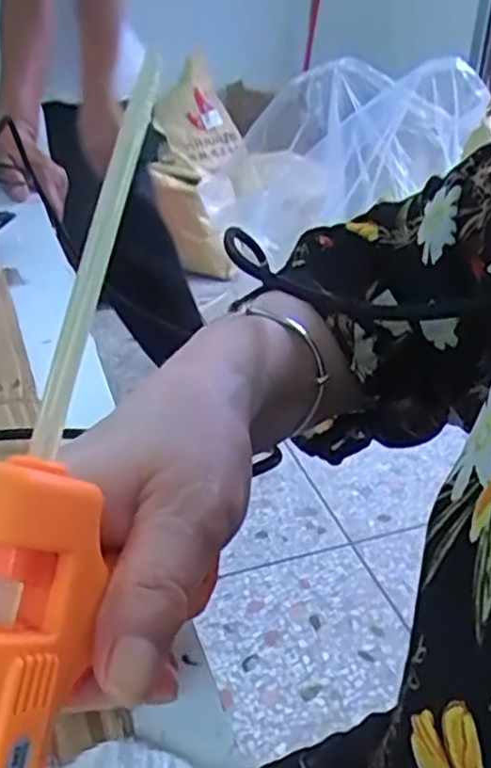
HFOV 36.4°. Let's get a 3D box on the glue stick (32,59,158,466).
[{"bbox_3d":[-0.039,-0.036,0.199,0.006,0.112,0.006,9,-16,14],"label":"glue stick"}]

